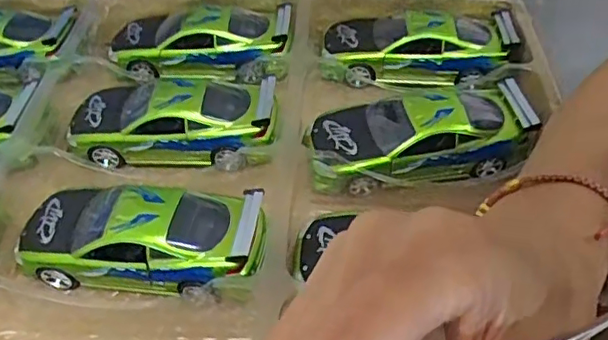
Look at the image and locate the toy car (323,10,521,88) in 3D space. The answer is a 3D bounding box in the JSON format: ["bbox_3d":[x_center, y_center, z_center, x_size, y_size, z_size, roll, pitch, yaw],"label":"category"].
[{"bbox_3d":[0.080,-0.088,0.407,0.126,0.033,0.055,1,48,5],"label":"toy car"}]

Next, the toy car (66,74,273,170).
[{"bbox_3d":[-0.079,-0.033,0.359,0.122,0.036,0.052,2,48,6],"label":"toy car"}]

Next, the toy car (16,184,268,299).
[{"bbox_3d":[-0.083,0.035,0.299,0.123,0.036,0.052,3,49,7],"label":"toy car"}]

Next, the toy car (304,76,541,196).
[{"bbox_3d":[0.068,-0.024,0.346,0.132,0.036,0.064,-13,49,-8],"label":"toy car"}]

